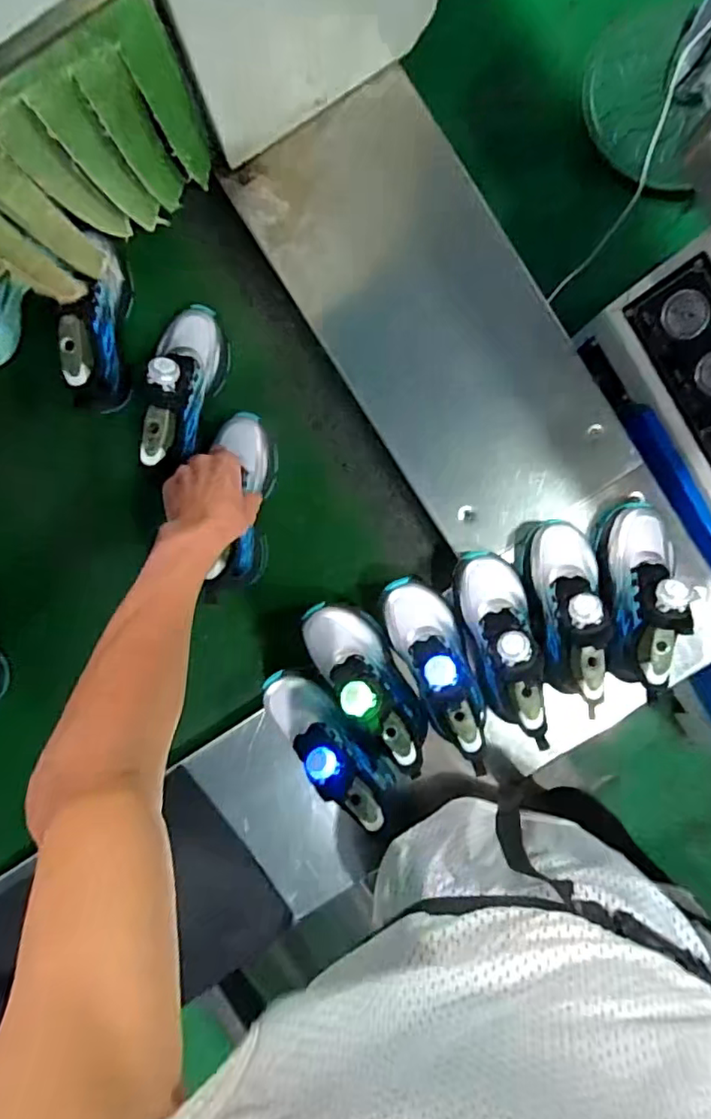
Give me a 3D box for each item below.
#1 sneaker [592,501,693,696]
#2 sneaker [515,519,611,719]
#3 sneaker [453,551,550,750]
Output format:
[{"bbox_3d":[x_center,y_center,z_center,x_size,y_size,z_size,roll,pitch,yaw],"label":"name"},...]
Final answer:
[{"bbox_3d":[0.309,0.032,0.624,0.085,0.099,0.200,1,72,0],"label":"sneaker"},{"bbox_3d":[0.232,0.050,0.624,0.080,0.087,0.200,-6,70,0],"label":"sneaker"},{"bbox_3d":[0.164,0.089,0.634,0.075,0.115,0.192,-14,93,0],"label":"sneaker"}]

